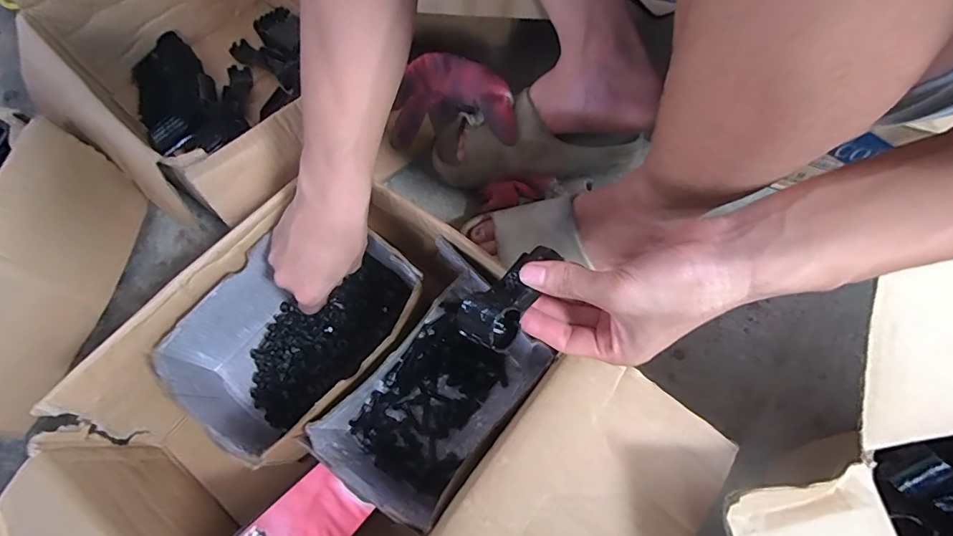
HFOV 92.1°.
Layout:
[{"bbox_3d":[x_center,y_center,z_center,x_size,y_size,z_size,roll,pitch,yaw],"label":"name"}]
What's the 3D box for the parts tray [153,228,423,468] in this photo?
[{"bbox_3d":[-0.160,0.062,0.439,0.156,0.103,0.204,35,71,17],"label":"parts tray"}]

